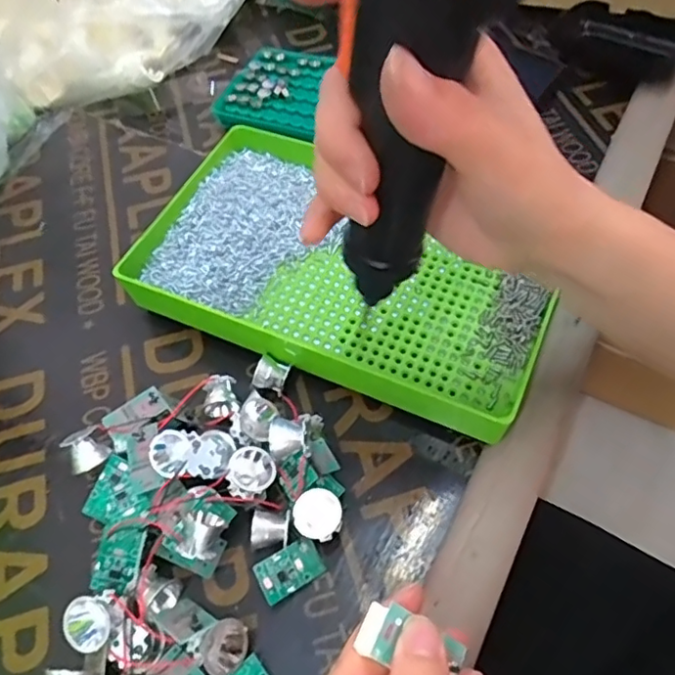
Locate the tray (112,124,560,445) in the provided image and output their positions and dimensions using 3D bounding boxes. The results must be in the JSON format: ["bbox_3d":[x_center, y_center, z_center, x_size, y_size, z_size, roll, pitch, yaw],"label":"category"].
[{"bbox_3d":[0.005,-0.042,0.366,0.247,0.037,0.154,21,61,17],"label":"tray"}]

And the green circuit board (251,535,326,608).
[{"bbox_3d":[-0.022,0.111,0.282,0.033,0.004,0.020,-24,82,-34],"label":"green circuit board"}]

